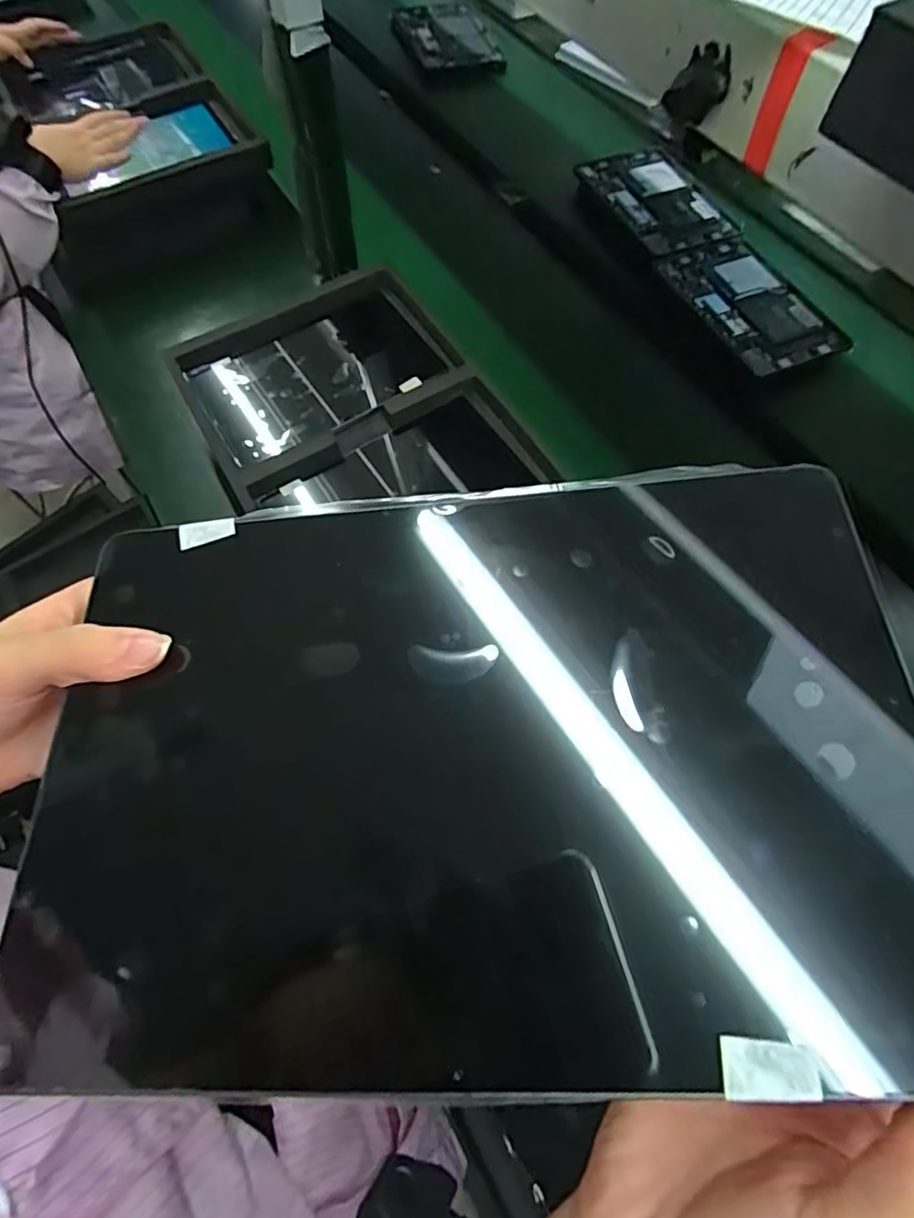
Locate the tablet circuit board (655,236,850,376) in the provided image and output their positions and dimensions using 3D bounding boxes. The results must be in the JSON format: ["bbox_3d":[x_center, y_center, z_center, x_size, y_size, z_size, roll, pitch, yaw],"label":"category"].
[{"bbox_3d":[0.430,-0.447,0.876,0.163,0.013,0.263,-20,66,-10],"label":"tablet circuit board"}]

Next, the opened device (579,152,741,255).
[{"bbox_3d":[0.328,-0.669,0.983,0.167,0.021,0.260,-21,66,-11],"label":"opened device"}]

